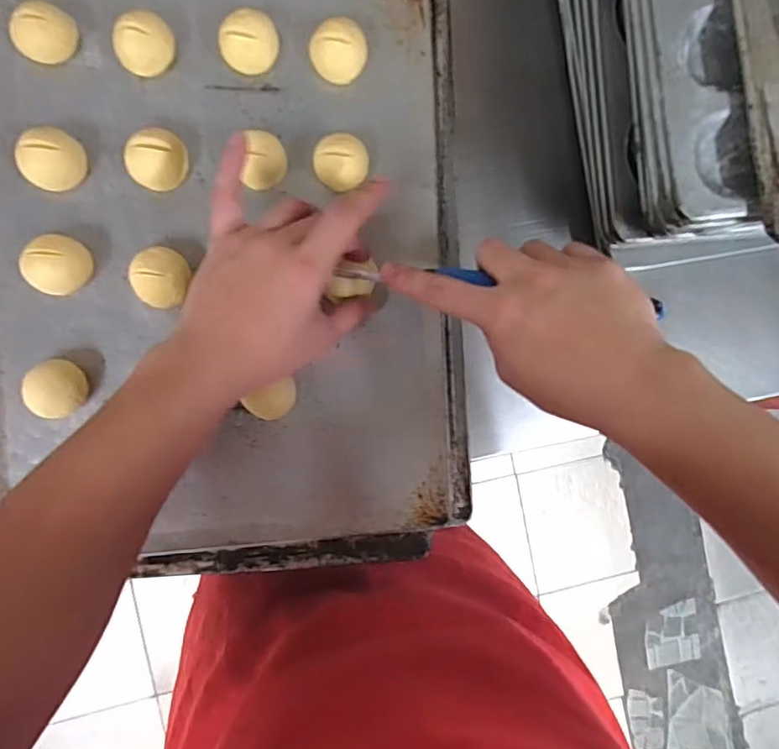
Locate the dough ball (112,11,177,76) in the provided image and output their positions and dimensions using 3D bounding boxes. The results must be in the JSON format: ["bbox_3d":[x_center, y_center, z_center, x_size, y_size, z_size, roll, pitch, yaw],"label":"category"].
[{"bbox_3d":[-0.171,-0.231,0.407,0.039,0.030,0.034,-20,93,-8],"label":"dough ball"}]

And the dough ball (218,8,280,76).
[{"bbox_3d":[-0.101,-0.237,0.419,0.040,0.027,0.038,-5,91,-9],"label":"dough ball"}]

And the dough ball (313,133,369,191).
[{"bbox_3d":[-0.036,-0.156,0.429,0.039,0.028,0.038,0,90,-9],"label":"dough ball"}]

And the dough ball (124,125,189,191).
[{"bbox_3d":[-0.164,-0.151,0.410,0.040,0.027,0.039,0,90,-9],"label":"dough ball"}]

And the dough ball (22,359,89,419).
[{"bbox_3d":[-0.228,0.011,0.399,0.035,0.029,0.038,0,90,-9],"label":"dough ball"}]

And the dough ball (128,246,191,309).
[{"bbox_3d":[-0.160,-0.068,0.411,0.040,0.031,0.040,0,90,-9],"label":"dough ball"}]

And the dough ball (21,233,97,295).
[{"bbox_3d":[-0.229,-0.075,0.402,0.041,0.024,0.040,0,90,-9],"label":"dough ball"}]

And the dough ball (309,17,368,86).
[{"bbox_3d":[-0.037,-0.236,0.426,0.040,0.031,0.037,0,90,-9],"label":"dough ball"}]

